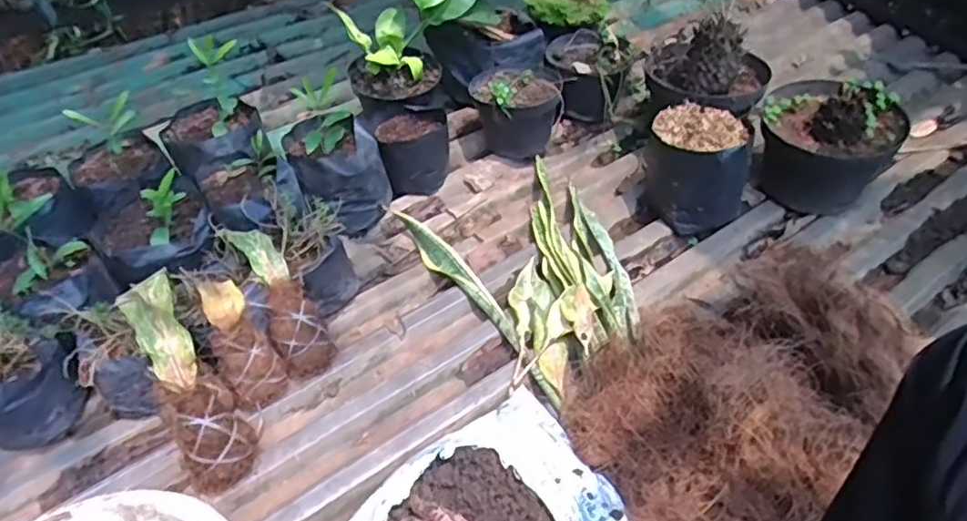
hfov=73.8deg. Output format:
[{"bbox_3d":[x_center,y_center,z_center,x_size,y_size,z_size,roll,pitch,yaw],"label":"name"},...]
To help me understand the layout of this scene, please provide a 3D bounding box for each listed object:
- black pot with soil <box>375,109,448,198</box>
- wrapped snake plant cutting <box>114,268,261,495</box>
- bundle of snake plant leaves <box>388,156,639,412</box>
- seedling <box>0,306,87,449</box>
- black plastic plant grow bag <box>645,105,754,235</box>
[{"bbox_3d":[-0.127,-0.195,1.190,0.128,0.120,0.101,-4,47,-7],"label":"black pot with soil"},{"bbox_3d":[-0.366,0.149,0.798,0.083,0.085,0.272,-25,94,-23],"label":"wrapped snake plant cutting"},{"bbox_3d":[0.089,0.005,1.028,0.300,0.056,0.432,-21,51,-21],"label":"bundle of snake plant leaves"},{"bbox_3d":[-0.614,0.156,0.841,0.137,0.136,0.132,26,51,20],"label":"seedling"},{"bbox_3d":[0.358,-0.152,1.079,0.164,0.148,0.142,11,47,7],"label":"black plastic plant grow bag"}]

